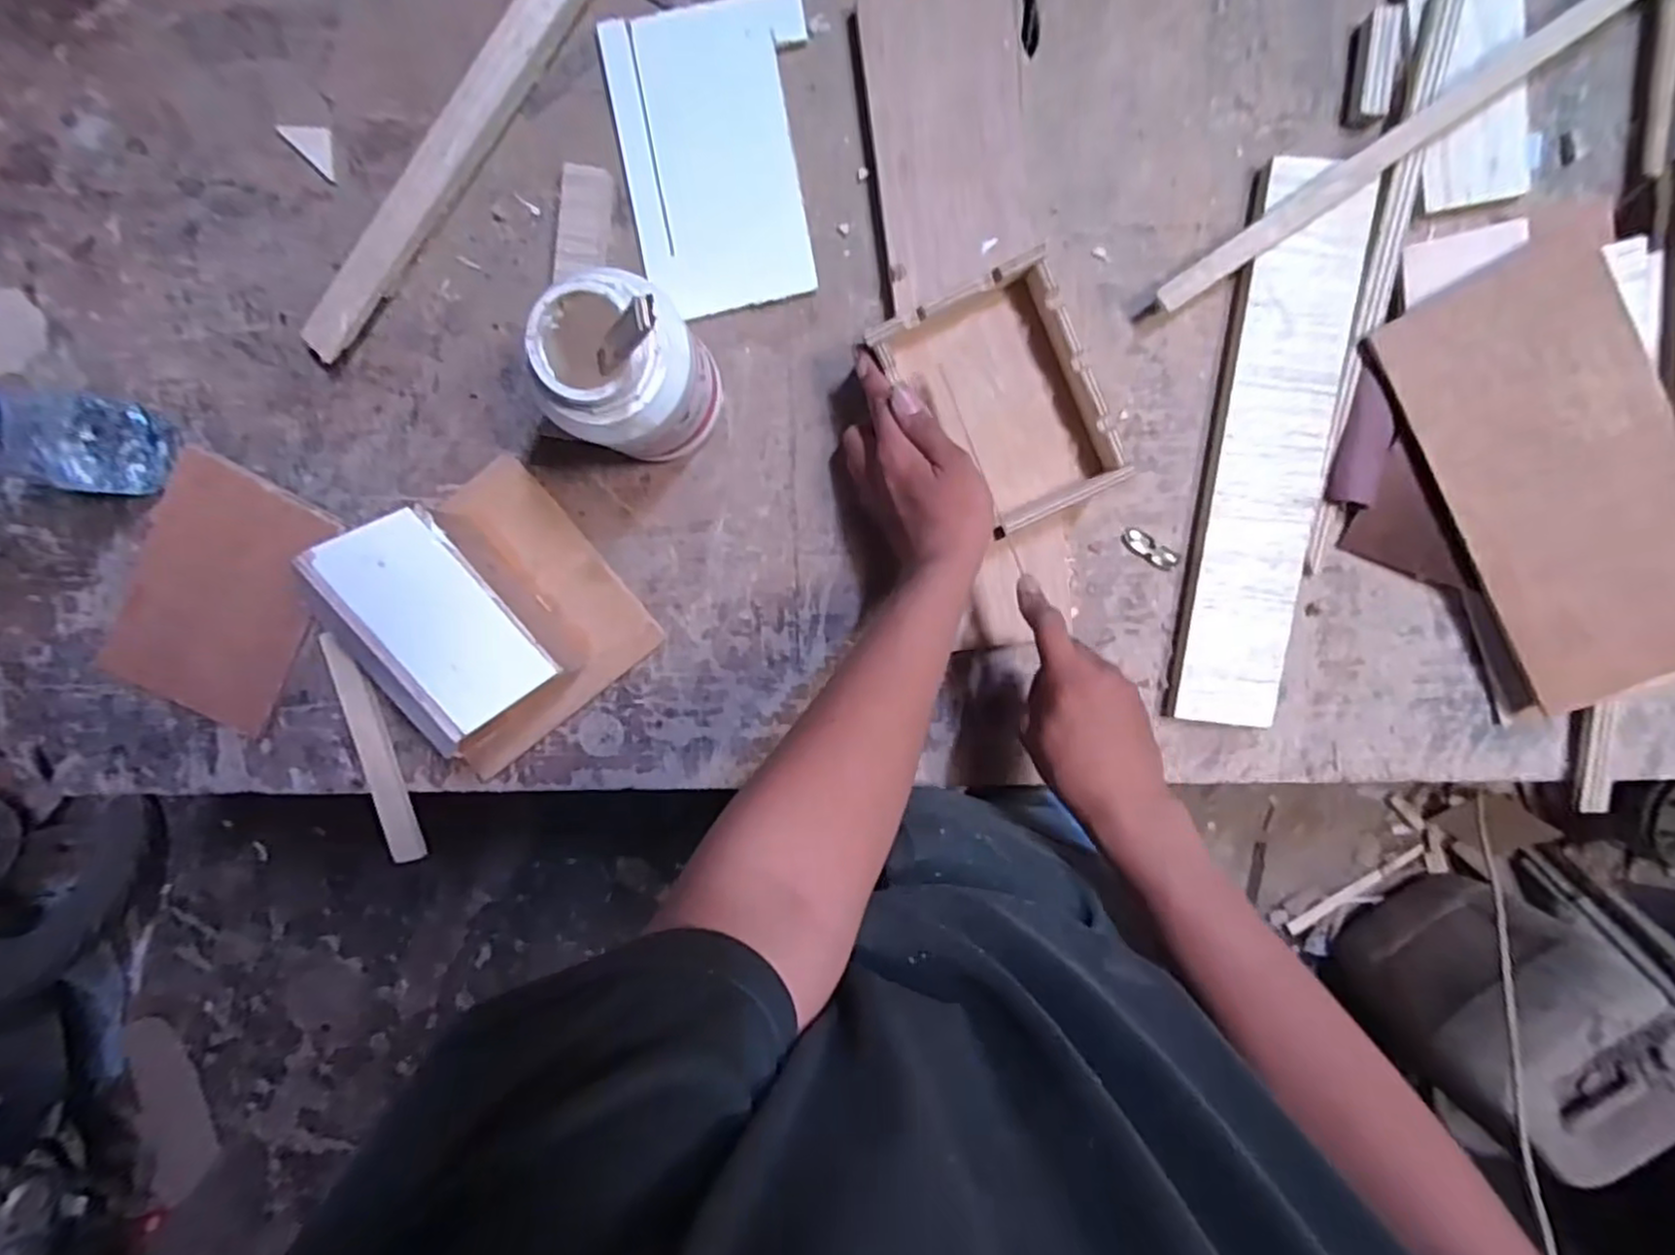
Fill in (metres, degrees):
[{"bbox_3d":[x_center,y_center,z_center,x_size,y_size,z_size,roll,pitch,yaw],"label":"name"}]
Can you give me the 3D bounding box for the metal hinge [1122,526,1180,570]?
[{"bbox_3d":[0.237,-0.060,0.549,0.046,0.005,0.017,34,97,-4],"label":"metal hinge"}]

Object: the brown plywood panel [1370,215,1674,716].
[{"bbox_3d":[0.503,-0.094,0.496,0.135,0.013,0.314,-30,99,16],"label":"brown plywood panel"}]

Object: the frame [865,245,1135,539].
[{"bbox_3d":[0.111,-0.152,0.493,0.118,0.034,0.158,-25,96,4],"label":"frame"}]

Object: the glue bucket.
[{"bbox_3d":[-0.124,-0.157,0.459,0.074,0.171,0.091,23,97,-1],"label":"glue bucket"}]

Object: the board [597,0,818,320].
[{"bbox_3d":[-0.083,-0.333,0.512,0.133,0.007,0.200,-9,97,2],"label":"board"}]

